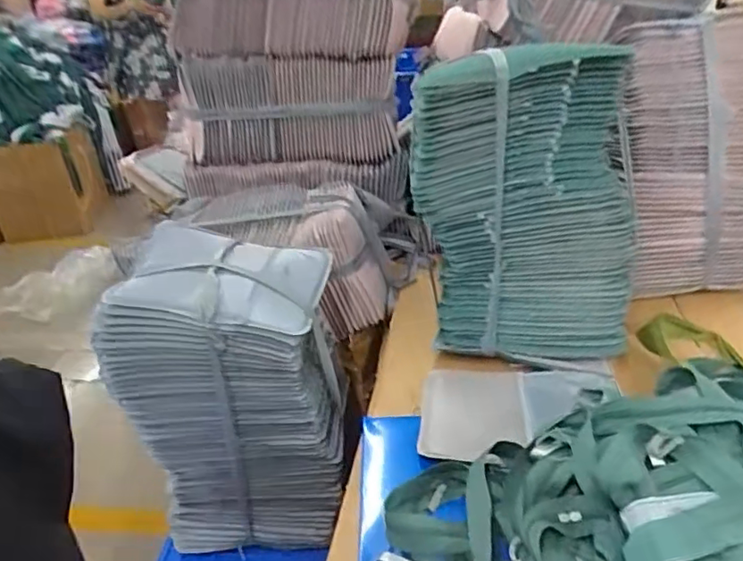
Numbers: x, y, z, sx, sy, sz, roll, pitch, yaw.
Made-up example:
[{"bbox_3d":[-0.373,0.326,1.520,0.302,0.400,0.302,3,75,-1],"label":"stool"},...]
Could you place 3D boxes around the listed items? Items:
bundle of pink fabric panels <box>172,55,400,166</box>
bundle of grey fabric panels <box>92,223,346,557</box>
[{"bbox_3d":[-0.175,-0.391,1.249,0.456,0.209,0.171,0,32,6],"label":"bundle of pink fabric panels"},{"bbox_3d":[-0.208,0.189,0.942,0.305,0.506,0.217,-2,32,2],"label":"bundle of grey fabric panels"}]

